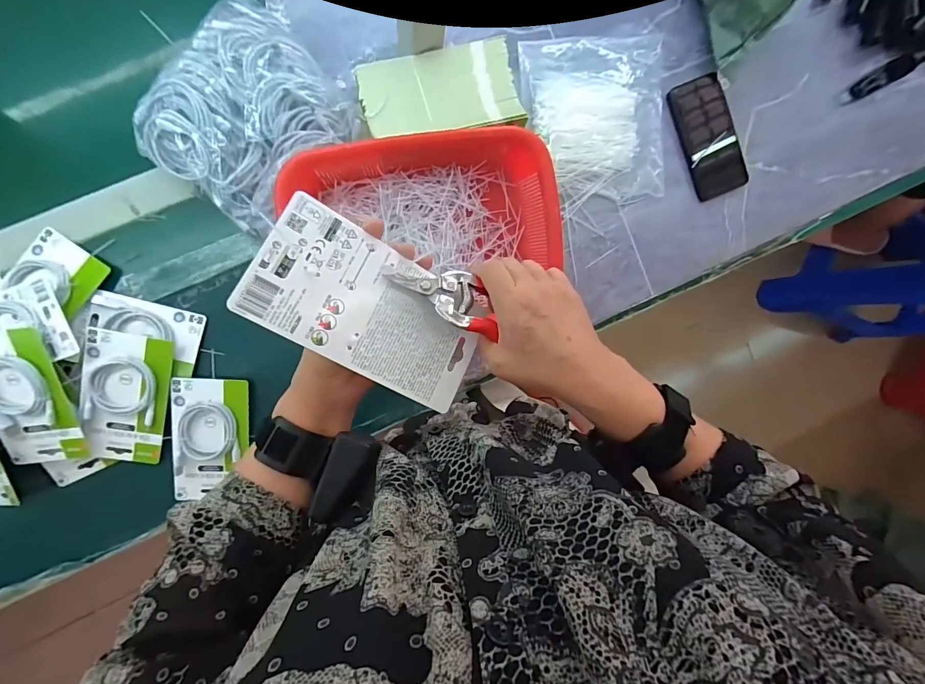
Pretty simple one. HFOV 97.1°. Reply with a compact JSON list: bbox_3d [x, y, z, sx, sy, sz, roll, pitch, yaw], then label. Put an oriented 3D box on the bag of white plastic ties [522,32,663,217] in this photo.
[{"bbox_3d":[0.193,-0.318,0.586,0.196,0.024,0.229,-7,97,-6],"label":"bag of white plastic ties"}]

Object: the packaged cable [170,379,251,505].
[{"bbox_3d":[-0.352,0.135,0.571,0.094,0.009,0.166,2,96,-7],"label":"packaged cable"}]

